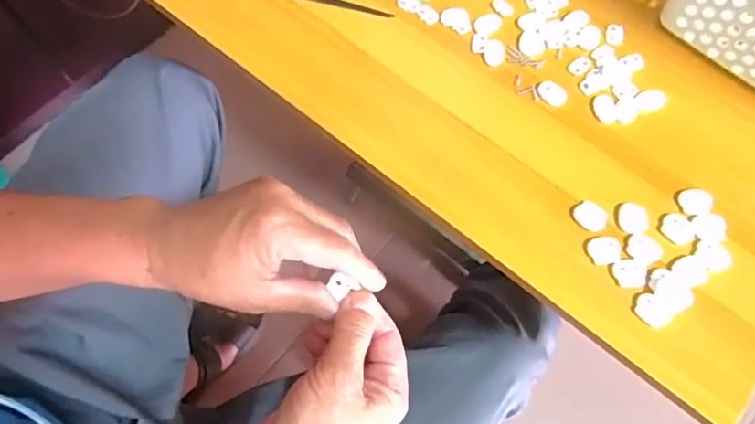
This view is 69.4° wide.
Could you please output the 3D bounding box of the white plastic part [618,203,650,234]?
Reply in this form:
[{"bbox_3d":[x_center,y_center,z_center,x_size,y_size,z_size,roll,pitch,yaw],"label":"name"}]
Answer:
[{"bbox_3d":[0.187,0.004,0.395,0.022,0.004,0.023,3,69,-1],"label":"white plastic part"}]

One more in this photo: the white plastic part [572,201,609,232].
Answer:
[{"bbox_3d":[0.155,0.003,0.394,0.024,0.004,0.021,34,72,11],"label":"white plastic part"}]

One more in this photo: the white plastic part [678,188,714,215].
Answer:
[{"bbox_3d":[0.235,-0.008,0.401,0.024,0.004,0.020,-14,70,-7],"label":"white plastic part"}]

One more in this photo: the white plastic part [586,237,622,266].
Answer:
[{"bbox_3d":[0.161,0.027,0.386,0.022,0.004,0.020,-15,70,-8],"label":"white plastic part"}]

